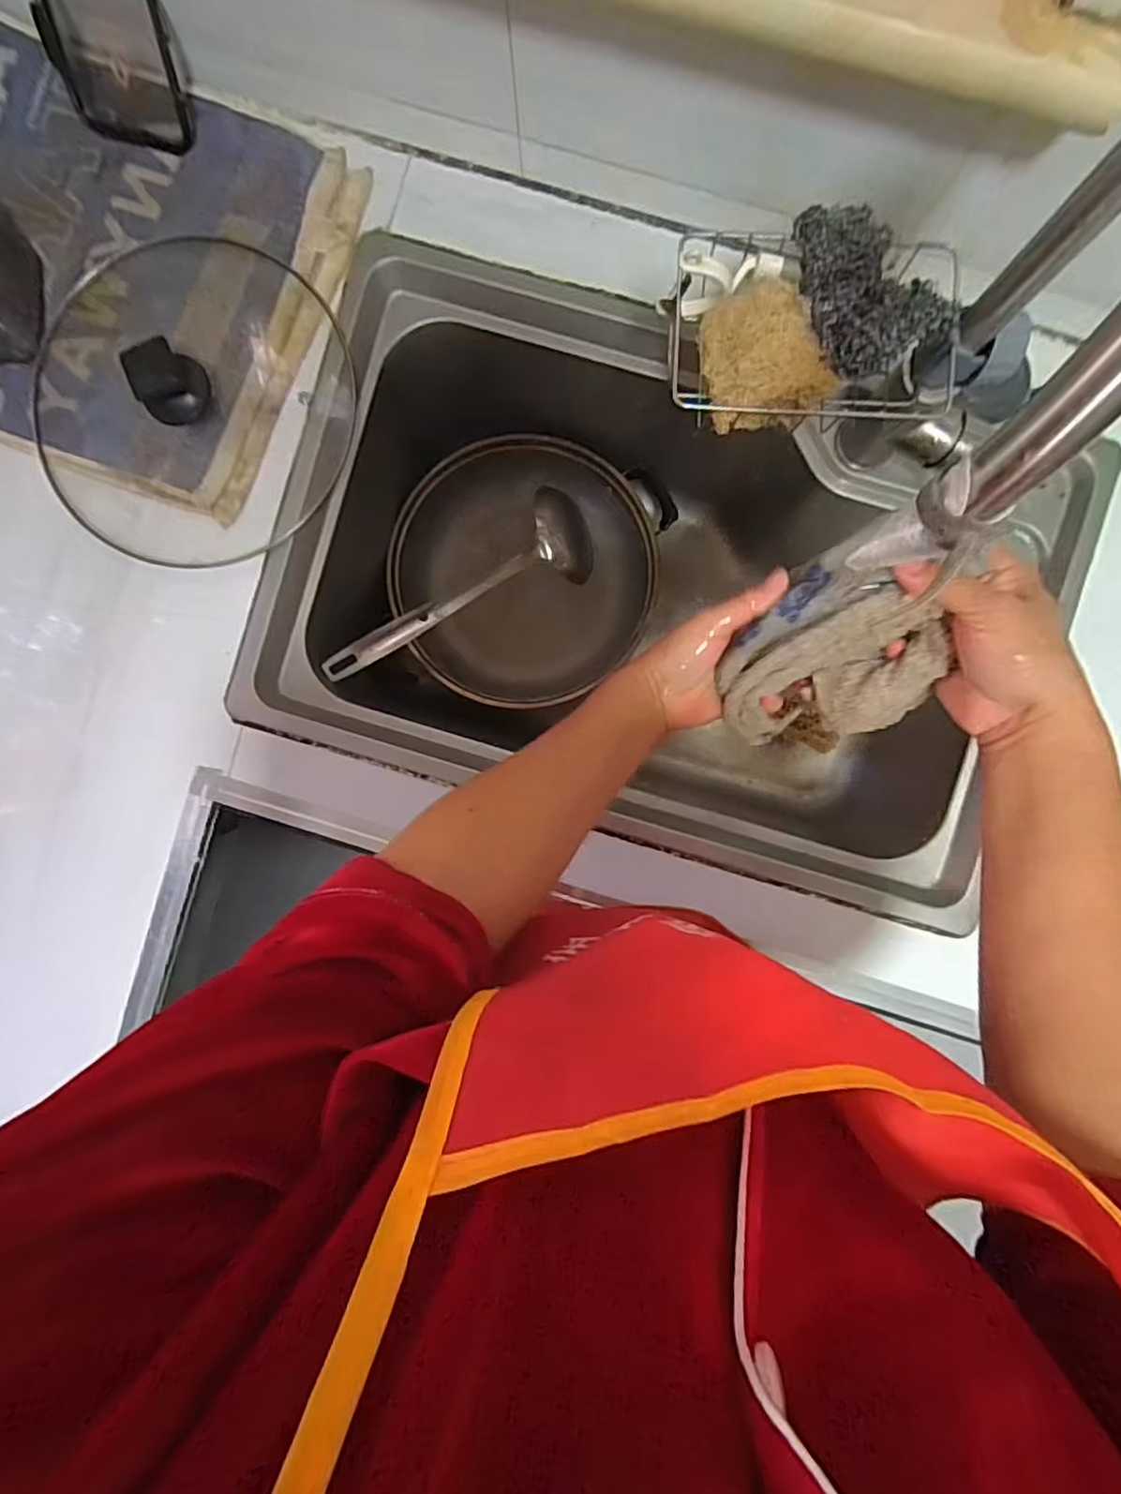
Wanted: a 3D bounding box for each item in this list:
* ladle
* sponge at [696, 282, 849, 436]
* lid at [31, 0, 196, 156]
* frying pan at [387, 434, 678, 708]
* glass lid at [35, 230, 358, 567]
[{"bbox_3d":[-0.098,-0.163,0.642,0.332,0.054,0.093,-35,90,-17],"label":"ladle"},{"bbox_3d":[0.133,-0.251,0.398,0.078,0.041,0.082,-9,86,27],"label":"sponge"},{"bbox_3d":[-0.359,-0.558,0.495,0.115,0.101,0.029,18,52,3],"label":"lid"},{"bbox_3d":[-0.038,-0.192,0.710,0.289,0.087,0.280,7,91,2],"label":"frying pan"},{"bbox_3d":[-0.322,-0.299,0.515,0.261,0.073,0.262,0,91,2],"label":"glass lid"}]

